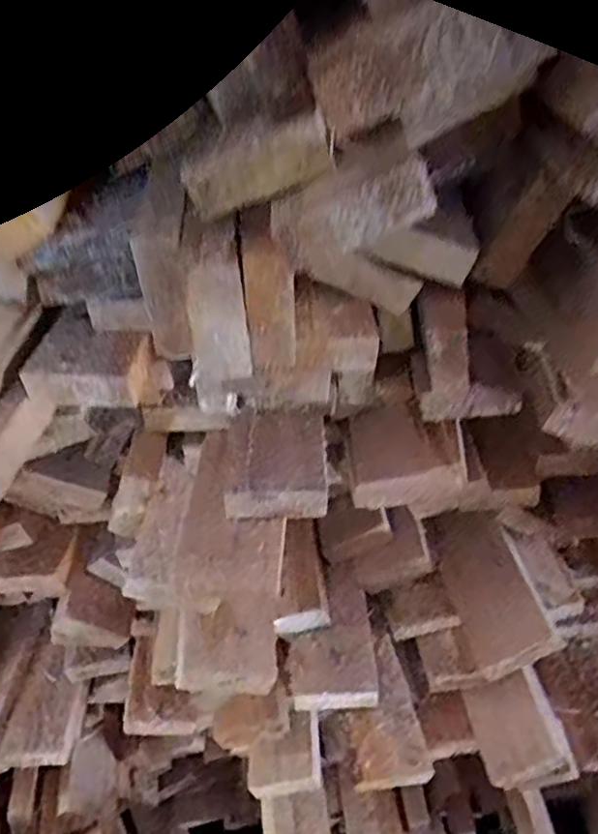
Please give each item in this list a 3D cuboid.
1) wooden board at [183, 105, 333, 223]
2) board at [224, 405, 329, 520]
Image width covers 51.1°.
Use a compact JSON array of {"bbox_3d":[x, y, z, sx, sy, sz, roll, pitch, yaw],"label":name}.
[{"bbox_3d":[-0.015,-0.086,0.215,0.052,0.020,0.007,-15,39,17],"label":"wooden board"},{"bbox_3d":[-0.010,0.022,0.333,0.049,0.017,0.066,4,42,-1],"label":"board"}]

